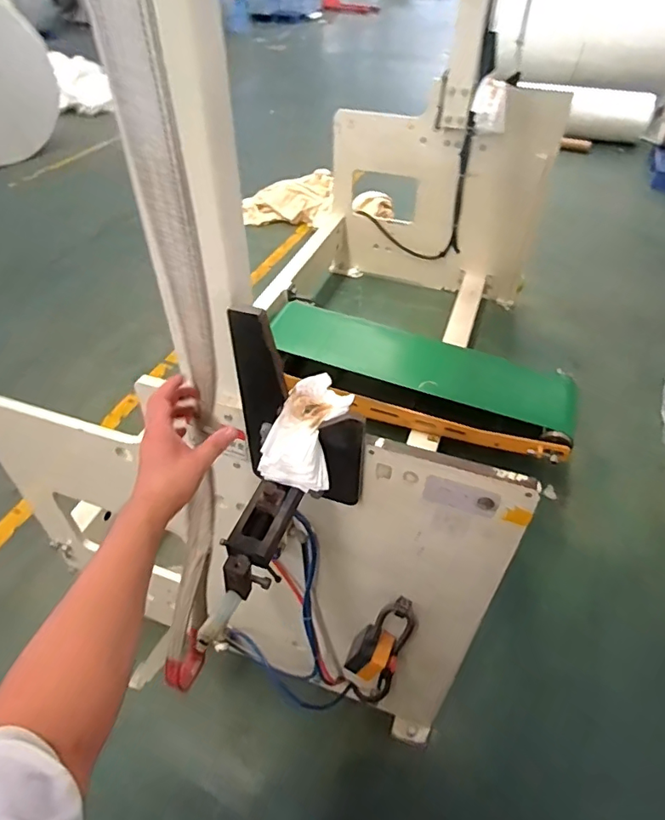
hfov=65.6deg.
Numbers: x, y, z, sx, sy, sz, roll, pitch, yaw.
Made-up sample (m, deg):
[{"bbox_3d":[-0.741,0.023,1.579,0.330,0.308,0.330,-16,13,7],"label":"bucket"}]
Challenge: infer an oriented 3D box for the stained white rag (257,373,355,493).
[{"bbox_3d":[-0.032,0.018,0.824,0.098,0.068,0.219,11,45,13],"label":"stained white rag"}]

